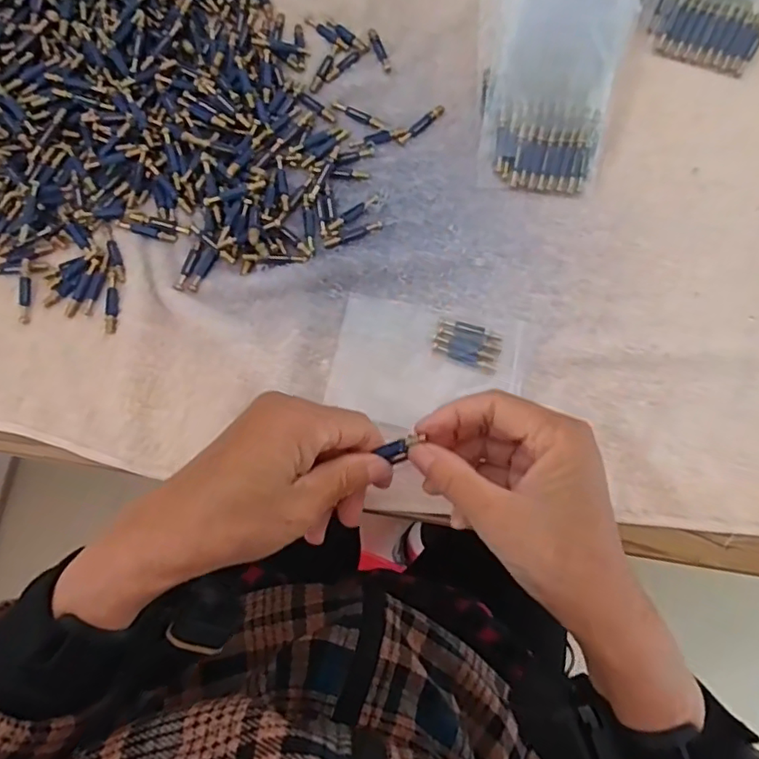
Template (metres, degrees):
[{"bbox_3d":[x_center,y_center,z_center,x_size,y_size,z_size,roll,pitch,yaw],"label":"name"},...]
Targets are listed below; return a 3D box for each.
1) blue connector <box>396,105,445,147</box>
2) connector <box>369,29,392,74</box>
[{"bbox_3d":[0.029,-0.173,0.392,0.009,0.004,0.040,44,81,10],"label":"blue connector"},{"bbox_3d":[0.000,-0.231,0.405,0.007,0.004,0.037,-20,77,-4],"label":"connector"}]

